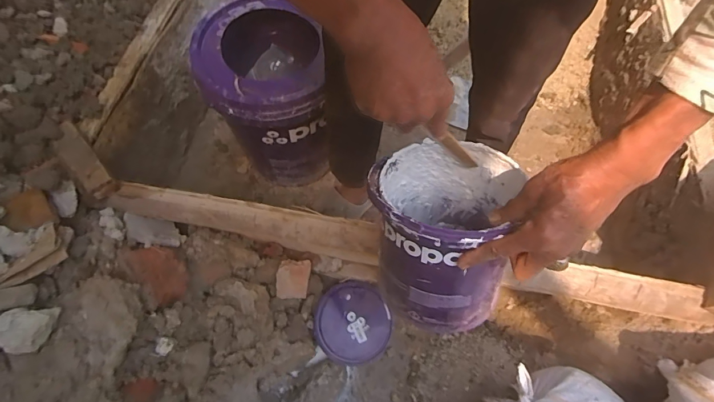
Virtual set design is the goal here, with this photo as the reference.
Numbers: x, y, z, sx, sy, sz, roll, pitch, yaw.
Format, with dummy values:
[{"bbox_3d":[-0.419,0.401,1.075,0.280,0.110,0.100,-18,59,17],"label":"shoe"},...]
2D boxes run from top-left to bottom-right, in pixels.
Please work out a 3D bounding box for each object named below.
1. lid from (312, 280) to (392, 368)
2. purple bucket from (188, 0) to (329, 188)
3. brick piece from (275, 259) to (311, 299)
[{"bbox_3d":[-0.008,0.272,0.830,0.172,0.025,0.168,5,67,-12],"label":"lid"},{"bbox_3d":[-0.186,-0.237,0.879,0.252,0.354,0.317,-7,65,-1],"label":"purple bucket"},{"bbox_3d":[-0.137,0.161,0.772,0.068,0.051,0.081,3,66,3],"label":"brick piece"}]

